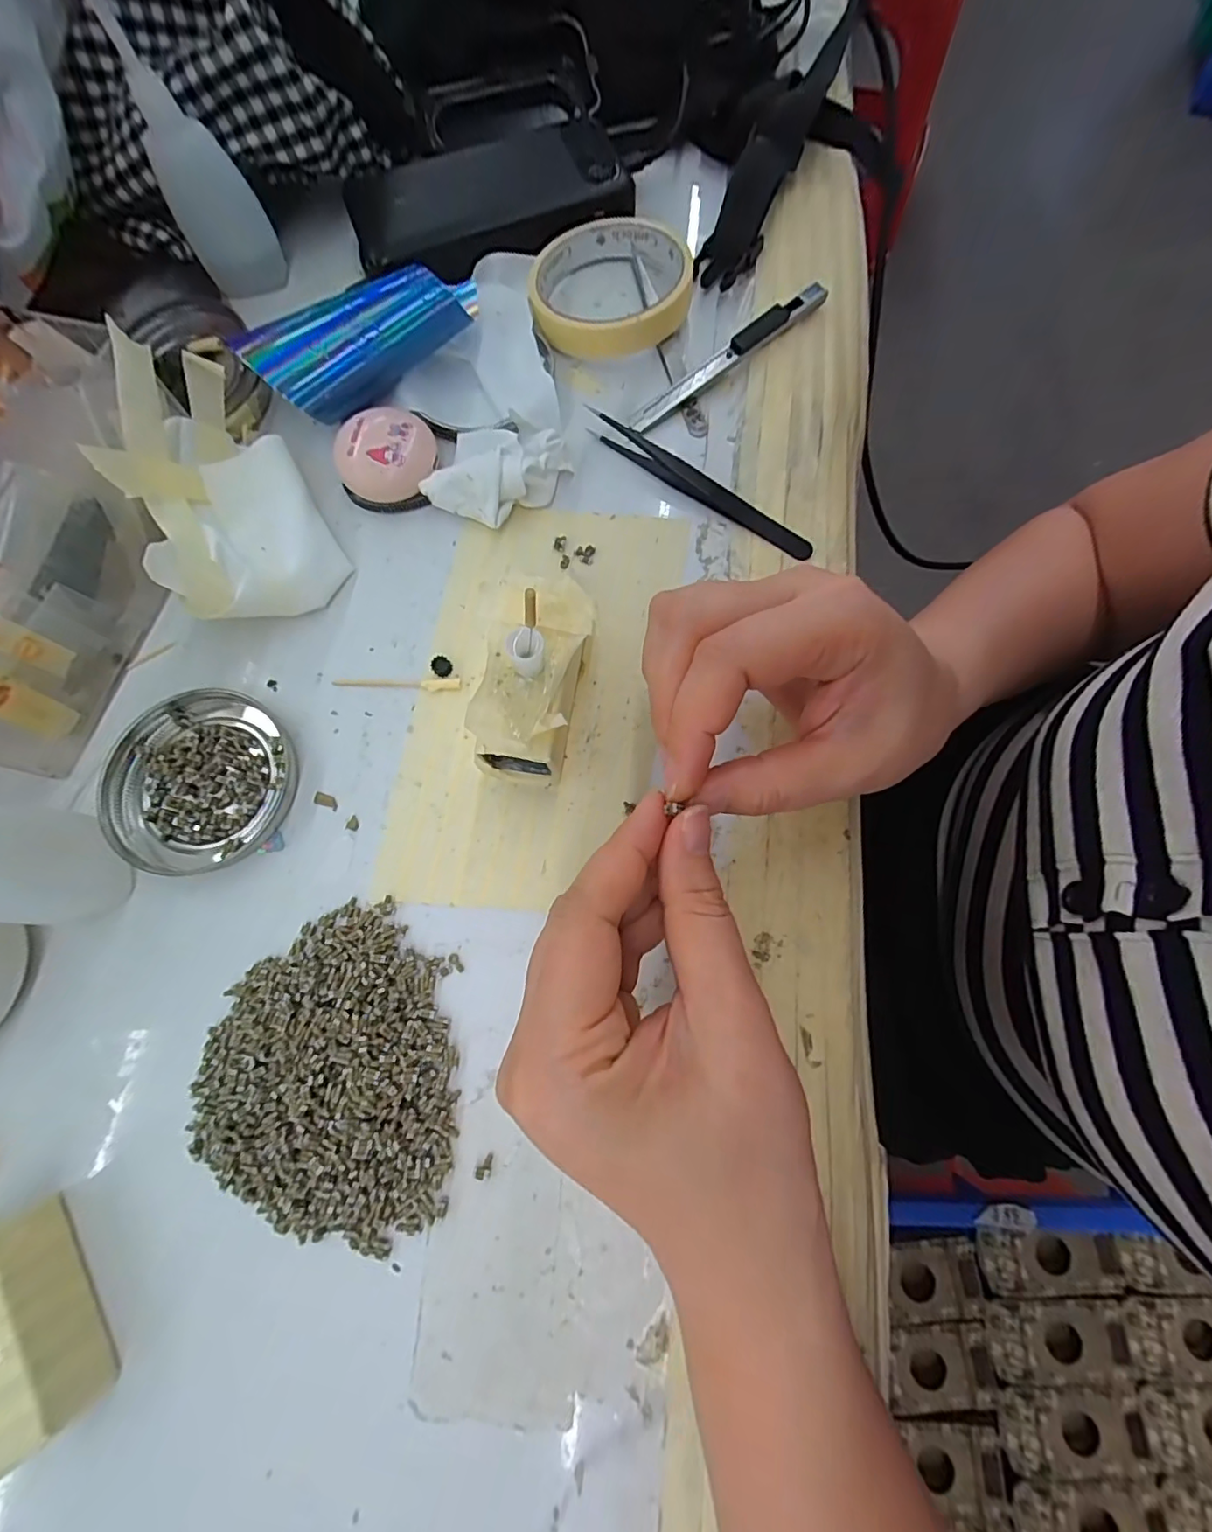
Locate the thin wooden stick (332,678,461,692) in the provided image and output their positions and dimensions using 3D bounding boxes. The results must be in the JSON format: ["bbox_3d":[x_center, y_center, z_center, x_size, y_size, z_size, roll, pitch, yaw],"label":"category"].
[{"bbox_3d":[-0.096,-0.037,0.250,0.059,0.004,0.006,1,76,0],"label":"thin wooden stick"}]

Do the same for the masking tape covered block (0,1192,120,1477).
[{"bbox_3d":[-0.190,0.182,0.180,0.024,0.029,0.064,-36,76,-8],"label":"masking tape covered block"}]

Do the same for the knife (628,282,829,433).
[{"bbox_3d":[0.064,-0.214,0.287,0.124,0.014,0.012,-36,76,-8],"label":"knife"}]

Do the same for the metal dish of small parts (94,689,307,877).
[{"bbox_3d":[-0.177,0.005,0.237,0.080,0.008,0.077,-1,74,2],"label":"metal dish of small parts"}]

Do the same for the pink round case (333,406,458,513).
[{"bbox_3d":[-0.107,-0.154,0.271,0.046,0.022,0.049,-1,74,2],"label":"pink round case"}]

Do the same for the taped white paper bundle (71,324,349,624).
[{"bbox_3d":[-0.173,-0.120,0.242,0.068,0.062,0.104,-29,75,-6],"label":"taped white paper bundle"}]

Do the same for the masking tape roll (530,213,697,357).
[{"bbox_3d":[0.003,-0.263,0.296,0.085,0.017,0.084,-1,74,2],"label":"masking tape roll"}]

